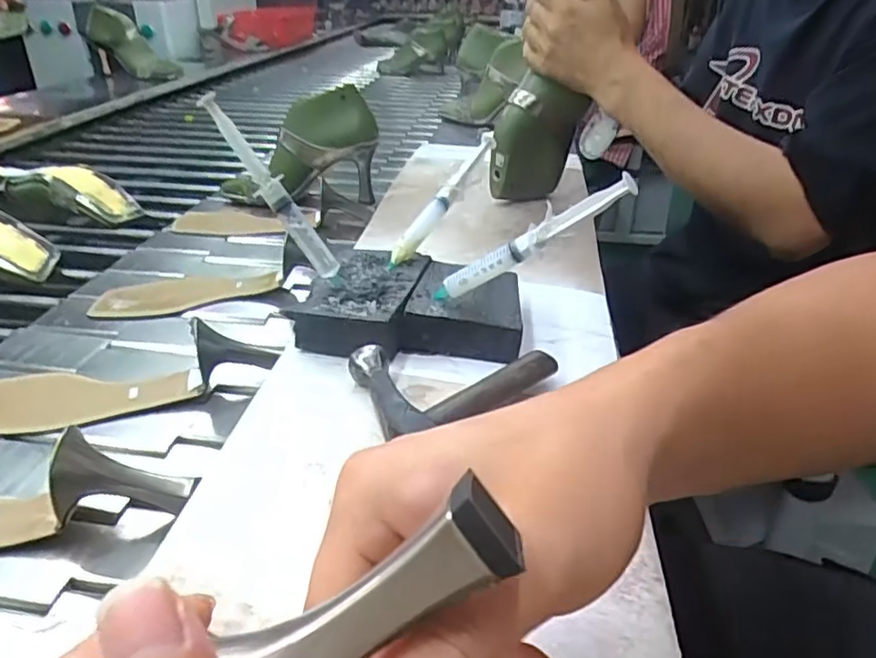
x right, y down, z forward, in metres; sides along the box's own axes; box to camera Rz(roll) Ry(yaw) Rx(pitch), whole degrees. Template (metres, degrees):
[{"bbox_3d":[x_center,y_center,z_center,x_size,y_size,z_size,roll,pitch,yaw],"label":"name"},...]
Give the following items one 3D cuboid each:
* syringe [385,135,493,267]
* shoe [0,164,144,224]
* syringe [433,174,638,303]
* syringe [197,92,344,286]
[{"bbox_3d":[0.007,-0.119,0.568,0.020,0.027,0.175,18,58,27],"label":"syringe"},{"bbox_3d":[-0.524,-0.186,0.856,0.239,0.070,0.084,12,28,10],"label":"shoe"},{"bbox_3d":[0.057,-0.058,0.437,0.169,0.020,0.019,-29,13,34],"label":"syringe"},{"bbox_3d":[-0.120,-0.102,0.477,0.023,0.162,0.021,-27,15,32],"label":"syringe"}]

